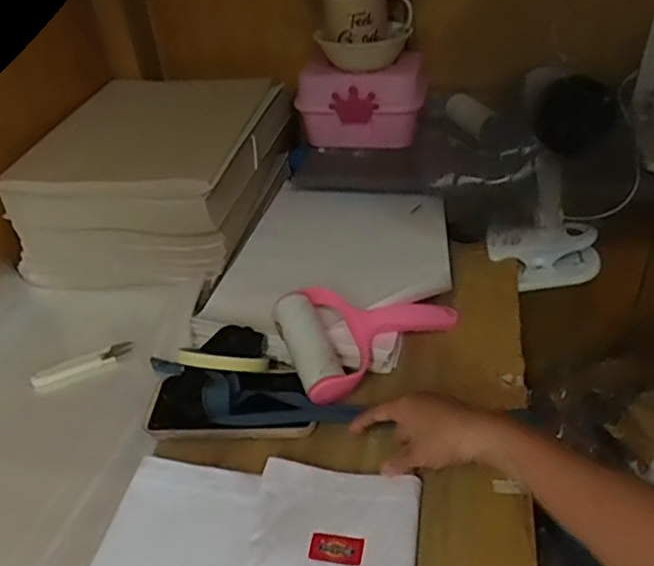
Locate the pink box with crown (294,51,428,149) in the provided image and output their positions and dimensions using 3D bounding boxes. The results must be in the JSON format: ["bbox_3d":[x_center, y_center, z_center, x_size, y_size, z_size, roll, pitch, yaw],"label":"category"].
[{"bbox_3d":[0.050,-0.259,0.870,0.181,0.102,0.094,3,37,10],"label":"pink box with crown"}]

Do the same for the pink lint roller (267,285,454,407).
[{"bbox_3d":[0.050,0.043,0.605,0.185,0.055,0.113,-17,38,-15],"label":"pink lint roller"}]

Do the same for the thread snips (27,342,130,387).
[{"bbox_3d":[-0.257,0.086,0.645,0.103,0.008,0.019,-22,40,-21],"label":"thread snips"}]

